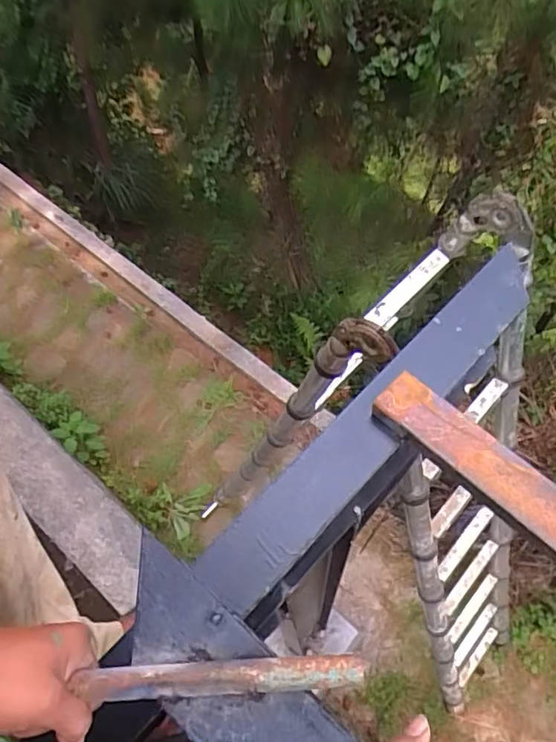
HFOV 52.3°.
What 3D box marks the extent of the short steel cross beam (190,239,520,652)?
[{"bbox_3d":[0.137,0.046,0.672,0.101,0.038,0.556,38,69,21],"label":"short steel cross beam"}]

